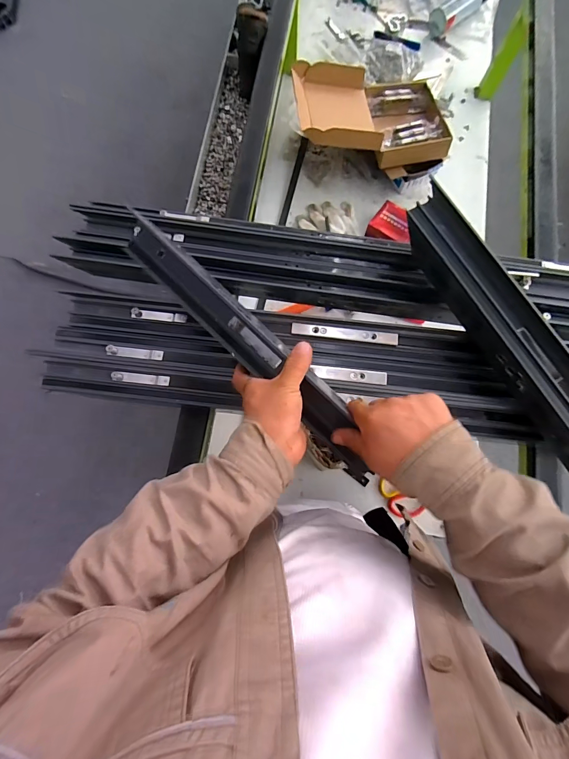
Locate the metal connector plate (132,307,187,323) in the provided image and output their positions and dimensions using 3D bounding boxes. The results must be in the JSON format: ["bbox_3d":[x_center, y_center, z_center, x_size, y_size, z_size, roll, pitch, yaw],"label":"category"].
[{"bbox_3d":[-0.195,-0.099,0.549,0.086,0.015,0.015,6,78,1],"label":"metal connector plate"}]

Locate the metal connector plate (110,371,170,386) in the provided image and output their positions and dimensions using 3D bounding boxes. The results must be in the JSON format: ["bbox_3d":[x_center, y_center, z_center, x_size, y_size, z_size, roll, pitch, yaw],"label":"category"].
[{"bbox_3d":[-0.215,-0.001,0.527,0.082,0.006,0.017,4,105,-5],"label":"metal connector plate"}]

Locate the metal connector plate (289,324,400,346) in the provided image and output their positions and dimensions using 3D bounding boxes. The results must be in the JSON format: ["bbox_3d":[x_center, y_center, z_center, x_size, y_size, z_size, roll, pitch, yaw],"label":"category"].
[{"bbox_3d":[0.092,-0.070,0.538,0.160,0.011,0.017,7,78,1],"label":"metal connector plate"}]

